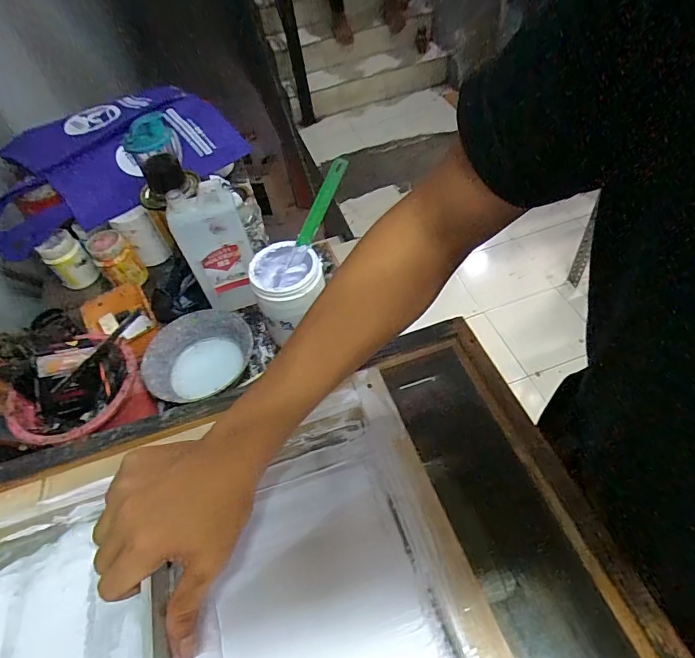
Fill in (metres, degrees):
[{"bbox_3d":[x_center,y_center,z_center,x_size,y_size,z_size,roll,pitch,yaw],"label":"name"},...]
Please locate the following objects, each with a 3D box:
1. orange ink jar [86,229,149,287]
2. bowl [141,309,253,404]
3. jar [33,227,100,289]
[{"bbox_3d":[-0.416,-0.121,0.804,0.068,0.097,0.064,-4,52,5],"label":"orange ink jar"},{"bbox_3d":[-0.215,0.055,0.668,0.155,0.099,0.147,-4,52,5],"label":"bowl"},{"bbox_3d":[-0.521,-0.125,0.825,0.059,0.103,0.063,-4,52,5],"label":"jar"}]

